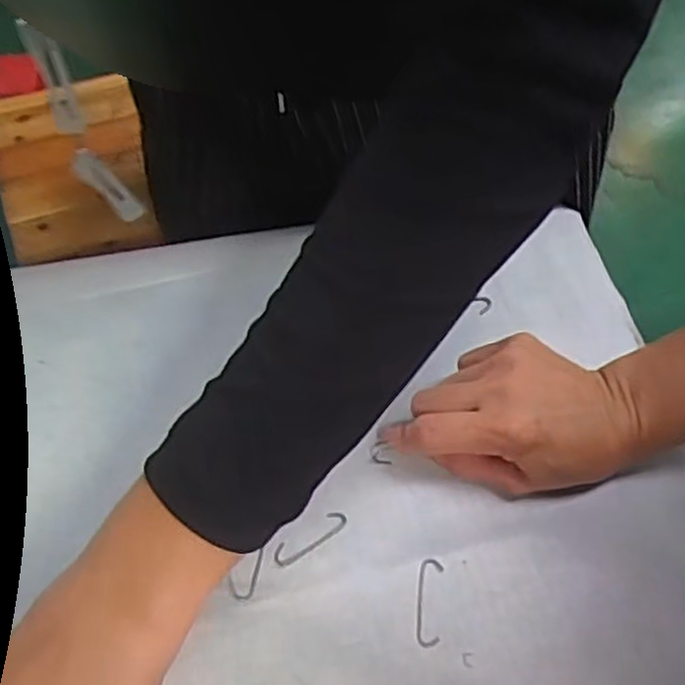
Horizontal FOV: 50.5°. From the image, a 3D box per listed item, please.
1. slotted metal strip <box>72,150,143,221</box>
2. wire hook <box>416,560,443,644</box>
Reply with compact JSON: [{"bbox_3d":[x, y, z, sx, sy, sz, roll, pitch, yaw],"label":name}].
[{"bbox_3d":[-0.116,-0.077,0.360,0.012,0.056,0.007,-42,64,-3],"label":"slotted metal strip"},{"bbox_3d":[0.041,0.123,0.345,0.011,0.004,0.040,7,56,3],"label":"wire hook"}]

